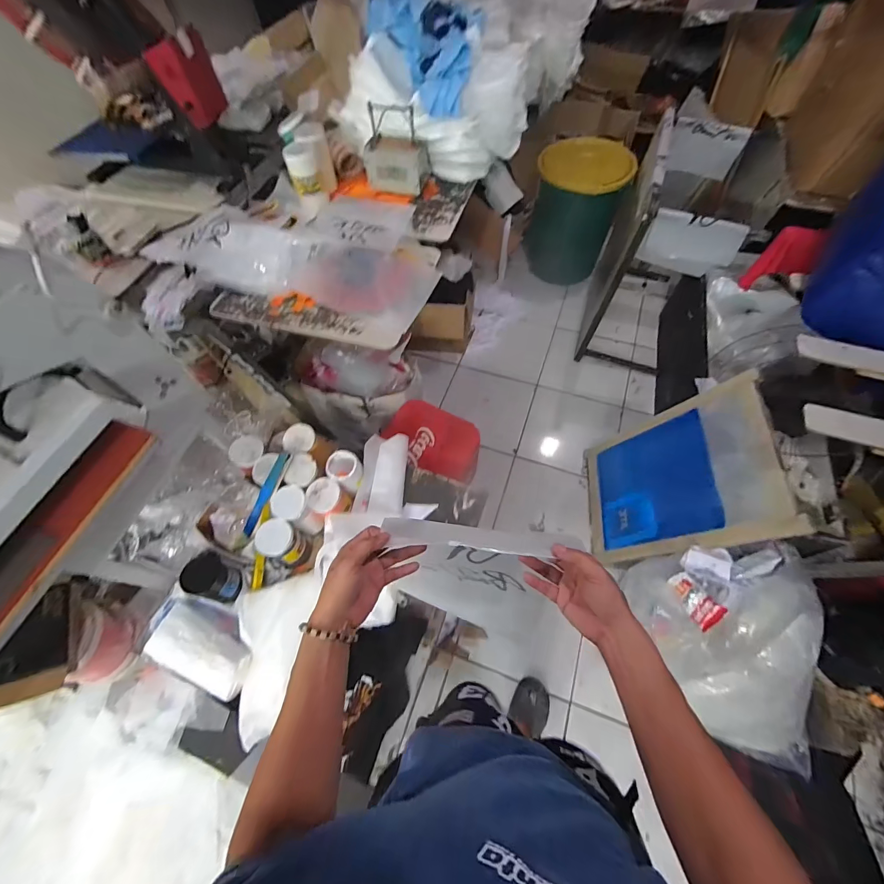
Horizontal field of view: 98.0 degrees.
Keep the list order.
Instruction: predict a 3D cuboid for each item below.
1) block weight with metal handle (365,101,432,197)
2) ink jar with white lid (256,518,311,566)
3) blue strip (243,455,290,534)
[{"bbox_3d":[-0.156,-0.919,1.214,0.207,0.199,0.104,13,63,10],"label":"block weight with metal handle"},{"bbox_3d":[-0.448,0.289,1.094,0.102,0.158,0.096,-1,61,3],"label":"ink jar with white lid"},{"bbox_3d":[-0.498,0.146,1.085,0.032,0.011,0.245,22,85,15],"label":"blue strip"}]

